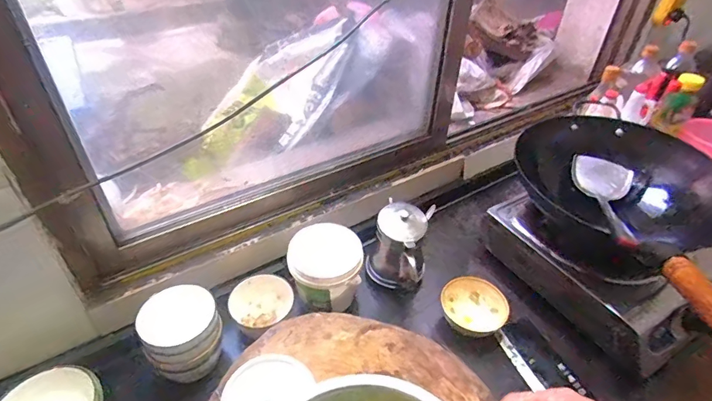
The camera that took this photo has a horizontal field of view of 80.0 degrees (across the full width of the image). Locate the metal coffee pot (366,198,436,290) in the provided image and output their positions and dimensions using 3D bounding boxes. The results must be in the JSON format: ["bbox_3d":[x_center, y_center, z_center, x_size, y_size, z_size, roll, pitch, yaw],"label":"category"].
[{"bbox_3d":[0.079,0.086,0.779,0.100,0.130,0.112,17,42,17],"label":"metal coffee pot"}]

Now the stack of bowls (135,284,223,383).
[{"bbox_3d":[-0.260,0.199,0.641,0.105,0.093,0.104,-22,45,-27],"label":"stack of bowls"}]

